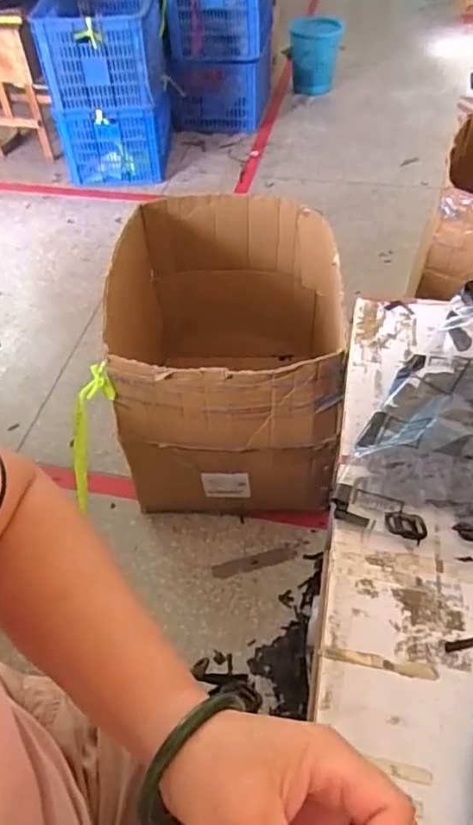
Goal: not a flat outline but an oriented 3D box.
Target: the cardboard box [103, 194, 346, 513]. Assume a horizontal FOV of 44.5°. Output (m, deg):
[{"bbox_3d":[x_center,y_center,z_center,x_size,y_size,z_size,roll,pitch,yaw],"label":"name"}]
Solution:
[{"bbox_3d":[-0.020,-0.129,1.359,0.513,0.489,0.583,0,48,3],"label":"cardboard box"}]

